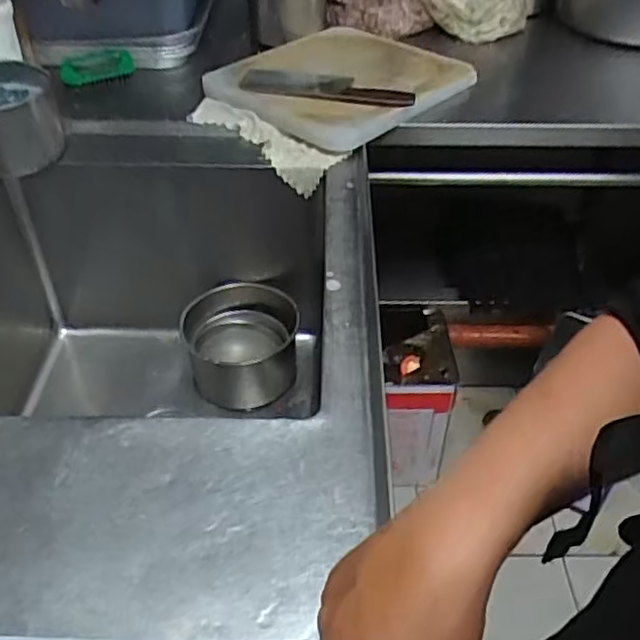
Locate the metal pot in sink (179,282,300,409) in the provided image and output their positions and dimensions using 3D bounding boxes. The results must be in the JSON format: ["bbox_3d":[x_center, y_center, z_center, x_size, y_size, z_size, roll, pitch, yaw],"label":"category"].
[{"bbox_3d":[-0.130,0.041,1.178,0.194,0.119,0.185,1,41,-1],"label":"metal pot in sink"}]

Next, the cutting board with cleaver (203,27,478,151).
[{"bbox_3d":[0.041,-0.428,1.202,0.335,0.046,0.408,30,49,29],"label":"cutting board with cleaver"}]

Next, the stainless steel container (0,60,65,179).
[{"bbox_3d":[-0.465,-0.299,1.009,0.143,0.118,0.145,-12,43,-15],"label":"stainless steel container"}]

